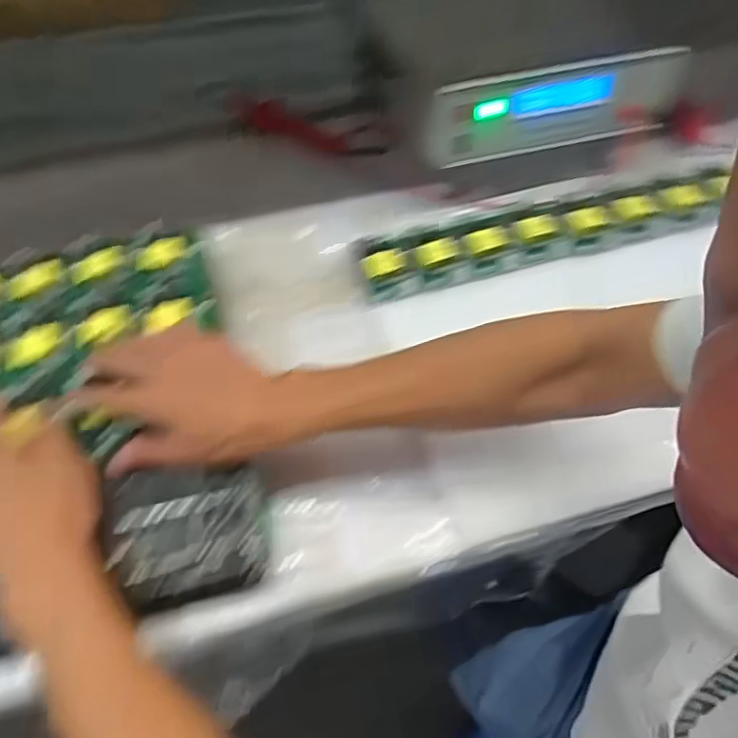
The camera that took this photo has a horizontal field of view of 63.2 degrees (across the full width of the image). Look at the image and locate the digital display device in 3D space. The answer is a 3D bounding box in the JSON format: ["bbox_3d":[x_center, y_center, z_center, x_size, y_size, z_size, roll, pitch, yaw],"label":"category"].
[{"bbox_3d":[0.200,-0.285,0.656,0.280,0.091,0.022,-11,54,-8],"label":"digital display device"}]

